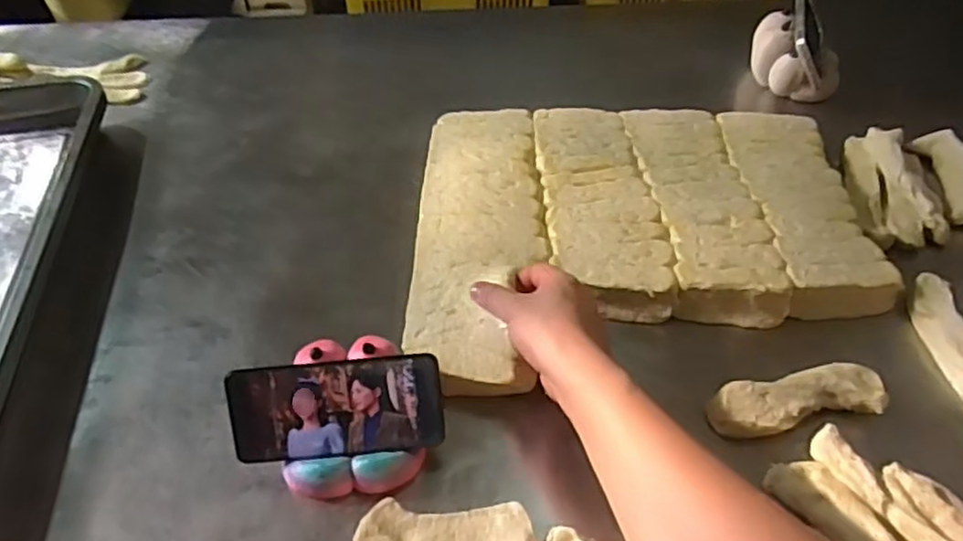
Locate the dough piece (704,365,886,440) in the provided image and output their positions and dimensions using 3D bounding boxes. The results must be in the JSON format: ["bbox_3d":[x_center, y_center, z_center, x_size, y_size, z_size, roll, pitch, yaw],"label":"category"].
[{"bbox_3d":[0.265,0.111,0.576,0.144,0.038,0.047,-9,47,-6],"label":"dough piece"}]

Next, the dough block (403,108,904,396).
[{"bbox_3d":[0.162,-0.043,0.706,0.451,0.056,0.357,-3,46,0],"label":"dough block"}]

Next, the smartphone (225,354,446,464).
[{"bbox_3d":[-0.109,0.106,0.526,0.157,0.073,0.007,-5,11,-1],"label":"smartphone"}]

